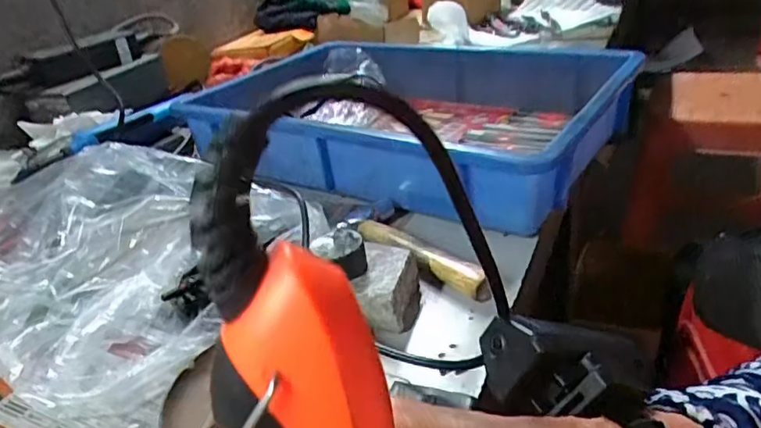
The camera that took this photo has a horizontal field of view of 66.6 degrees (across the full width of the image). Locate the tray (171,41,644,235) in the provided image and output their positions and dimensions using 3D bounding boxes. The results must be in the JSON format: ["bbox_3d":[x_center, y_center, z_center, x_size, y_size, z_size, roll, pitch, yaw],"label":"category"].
[{"bbox_3d":[-0.010,-0.137,0.683,0.553,0.068,0.354,13,34,33],"label":"tray"}]

